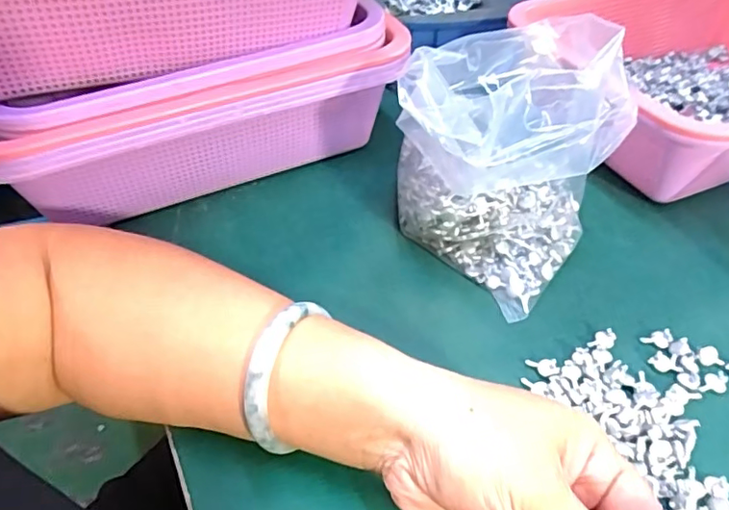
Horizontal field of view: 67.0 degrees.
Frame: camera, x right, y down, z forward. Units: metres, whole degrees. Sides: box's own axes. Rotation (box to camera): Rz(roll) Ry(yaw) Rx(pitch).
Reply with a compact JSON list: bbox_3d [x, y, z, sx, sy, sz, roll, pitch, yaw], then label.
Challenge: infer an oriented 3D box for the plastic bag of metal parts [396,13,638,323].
[{"bbox_3d":[0.096,-0.077,0.361,0.124,0.128,0.157,26,51,25],"label":"plastic bag of metal parts"}]

